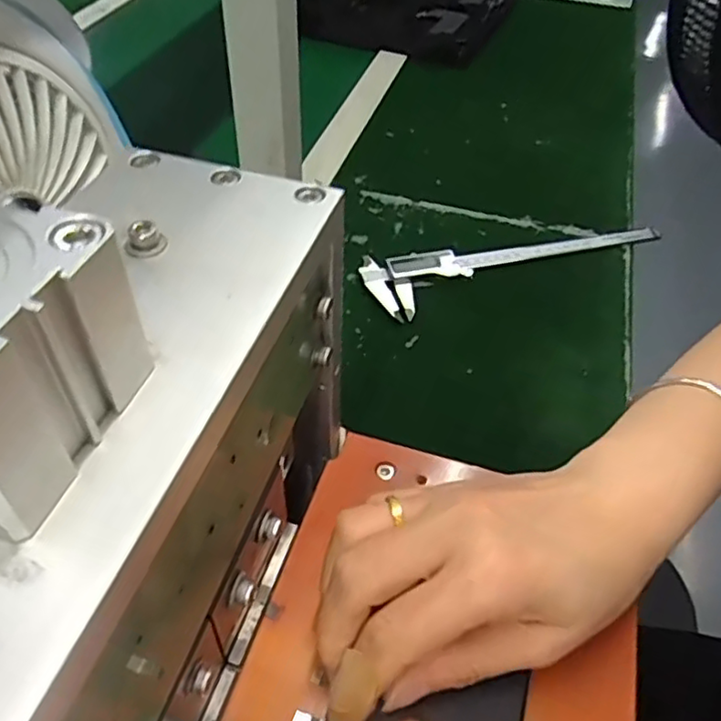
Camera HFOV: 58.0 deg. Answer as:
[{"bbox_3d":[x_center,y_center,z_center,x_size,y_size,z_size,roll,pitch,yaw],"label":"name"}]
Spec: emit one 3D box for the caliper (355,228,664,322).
[{"bbox_3d":[0.139,-0.093,0.580,0.282,0.016,0.066,-15,49,-16],"label":"caliper"}]

